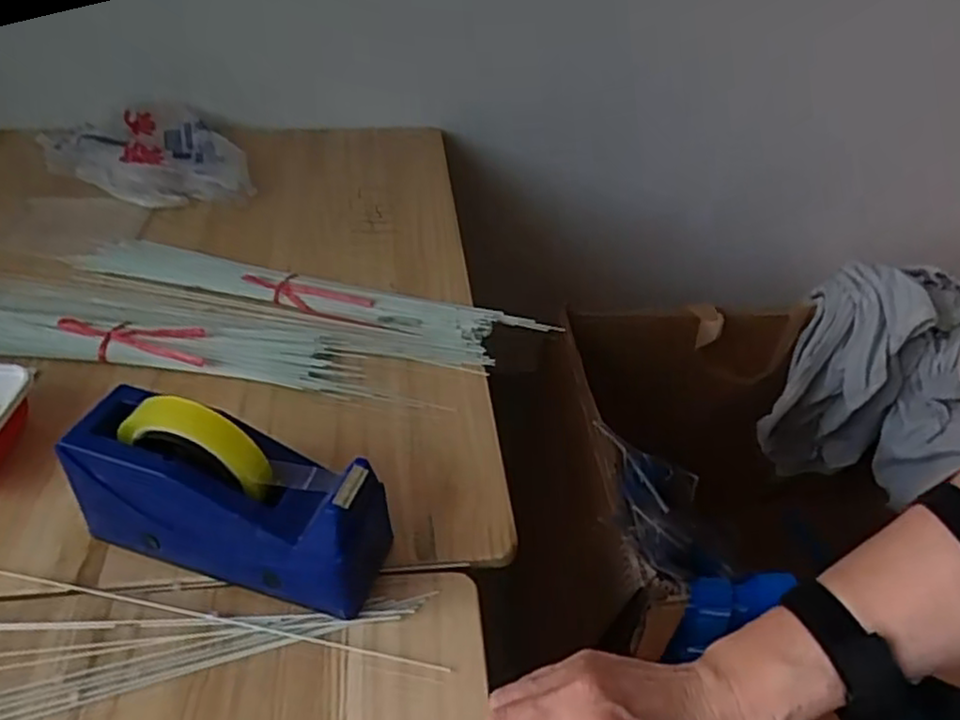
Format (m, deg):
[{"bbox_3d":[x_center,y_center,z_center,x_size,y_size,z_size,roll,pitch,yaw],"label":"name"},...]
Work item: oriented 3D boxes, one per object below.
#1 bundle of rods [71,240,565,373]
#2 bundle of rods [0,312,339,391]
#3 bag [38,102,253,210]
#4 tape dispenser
[{"bbox_3d":[-0.187,-0.065,0.710,0.491,0.022,0.091,11,41,9],"label":"bundle of rods"},{"bbox_3d":[-0.330,-0.022,0.646,0.398,0.022,0.077,8,40,5],"label":"bundle of rods"},{"bbox_3d":[-0.442,-0.278,0.925,0.220,0.032,0.274,-19,45,-24],"label":"bag"},{"bbox_3d":[-0.163,0.089,0.462,0.205,0.117,0.069,13,41,12],"label":"tape dispenser"}]

